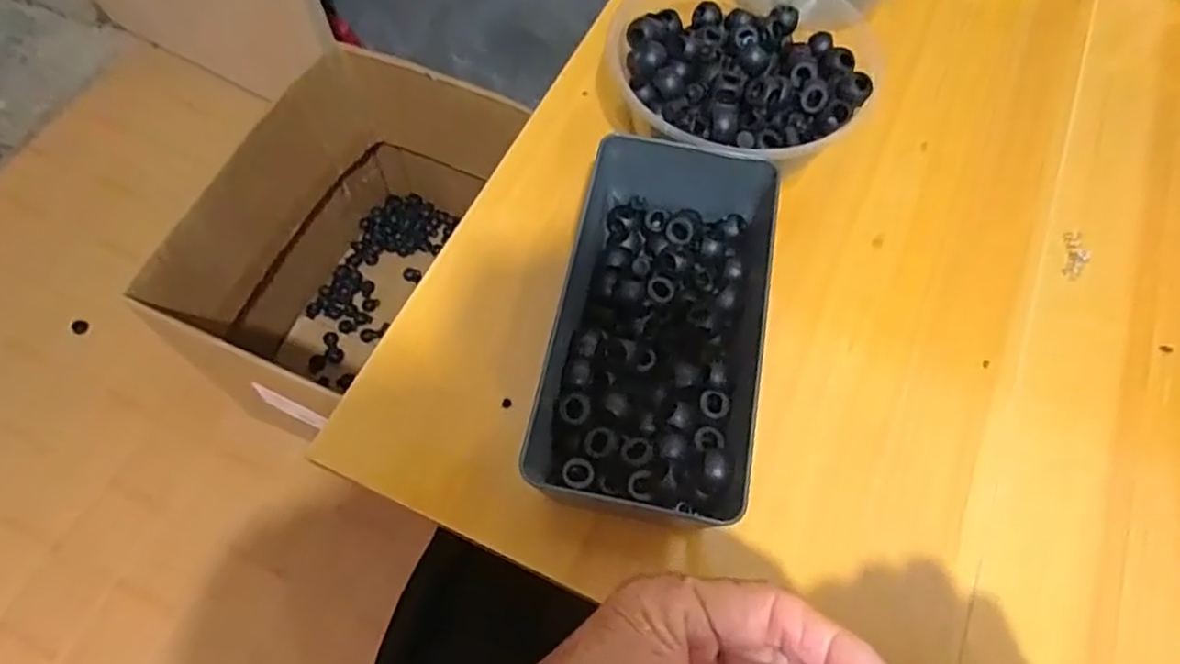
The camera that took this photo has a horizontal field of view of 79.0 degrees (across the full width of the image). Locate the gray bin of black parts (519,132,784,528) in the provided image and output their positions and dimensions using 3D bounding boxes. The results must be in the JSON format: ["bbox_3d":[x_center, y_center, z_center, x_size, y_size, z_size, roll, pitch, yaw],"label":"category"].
[{"bbox_3d":[0.032,-0.004,0.342,0.098,0.046,0.184,9,63,4],"label":"gray bin of black parts"}]

